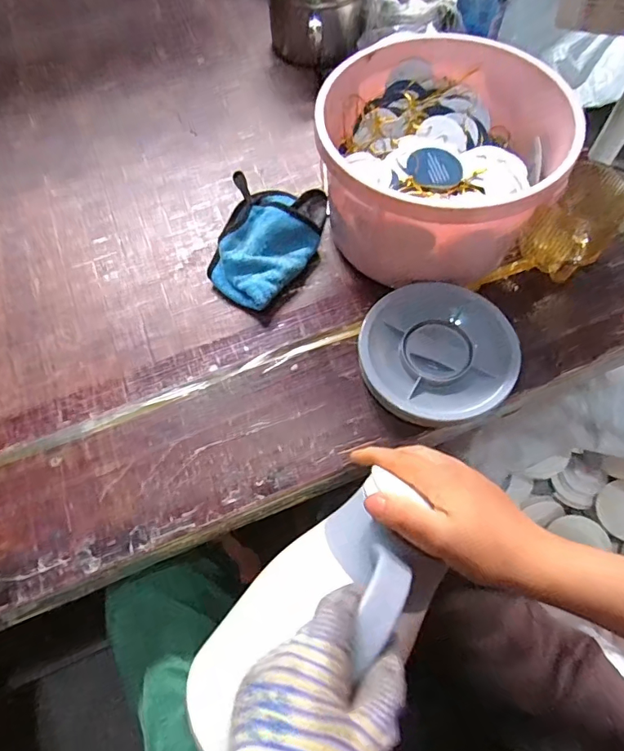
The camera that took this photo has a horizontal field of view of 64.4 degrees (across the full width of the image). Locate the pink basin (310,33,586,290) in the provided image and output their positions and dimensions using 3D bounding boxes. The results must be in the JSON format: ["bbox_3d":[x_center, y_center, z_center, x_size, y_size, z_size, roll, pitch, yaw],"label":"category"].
[{"bbox_3d":[0.118,-0.198,0.483,0.211,0.138,0.211,-1,64,2],"label":"pink basin"}]

